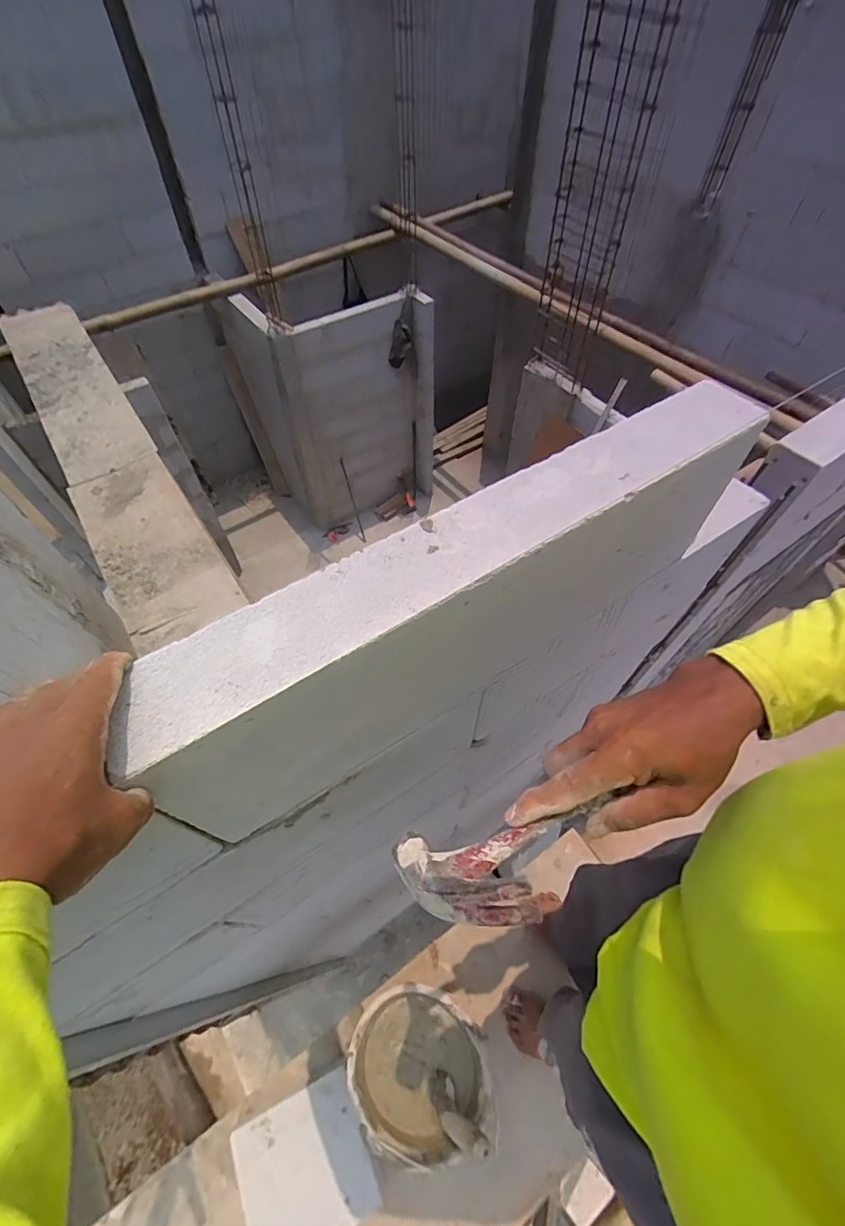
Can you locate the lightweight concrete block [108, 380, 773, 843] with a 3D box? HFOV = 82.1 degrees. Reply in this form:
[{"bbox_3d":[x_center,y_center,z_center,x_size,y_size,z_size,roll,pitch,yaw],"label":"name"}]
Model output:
[{"bbox_3d":[0.055,-0.017,0.440,0.556,0.201,0.087,-33,62,-15],"label":"lightweight concrete block"}]

